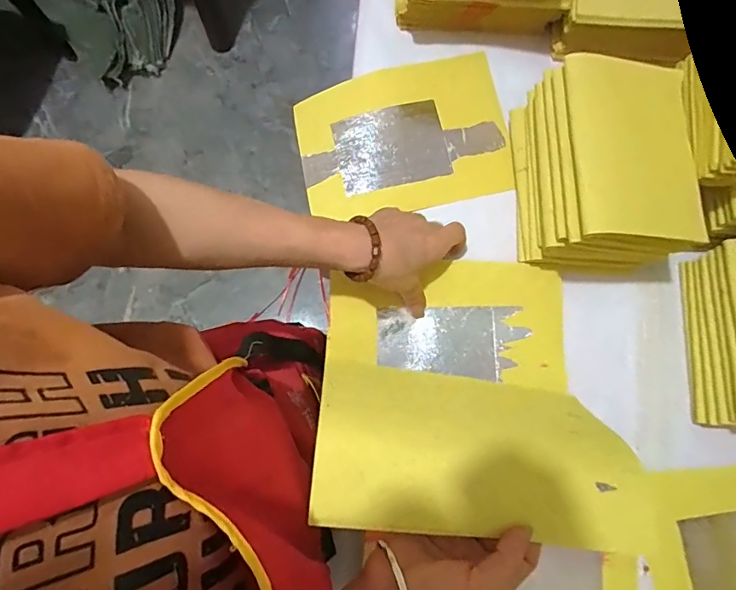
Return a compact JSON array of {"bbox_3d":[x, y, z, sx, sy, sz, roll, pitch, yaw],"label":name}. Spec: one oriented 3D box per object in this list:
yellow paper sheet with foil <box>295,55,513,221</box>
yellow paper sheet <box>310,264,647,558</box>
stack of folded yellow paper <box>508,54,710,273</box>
[{"bbox_3d":[0.036,-0.163,0.508,0.213,0.022,0.156,-13,80,-2],"label":"yellow paper sheet with foil"},{"bbox_3d":[0.076,0.069,0.390,0.225,0.144,0.212,-1,80,-1],"label":"yellow paper sheet"},{"bbox_3d":[0.211,-0.113,0.441,0.126,0.099,0.166,0,80,-1],"label":"stack of folded yellow paper"}]

